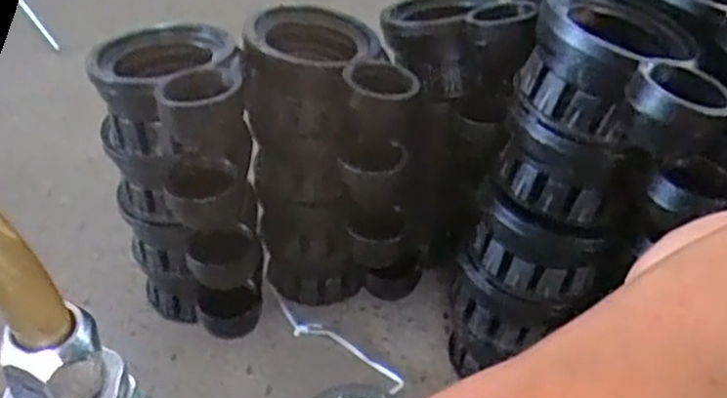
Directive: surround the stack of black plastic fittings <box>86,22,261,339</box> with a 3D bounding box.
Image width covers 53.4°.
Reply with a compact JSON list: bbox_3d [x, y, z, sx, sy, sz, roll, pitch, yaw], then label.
[{"bbox_3d":[-0.195,0.001,0.807,0.150,0.377,0.191,-7,42,-12],"label":"stack of black plastic fittings"}]

